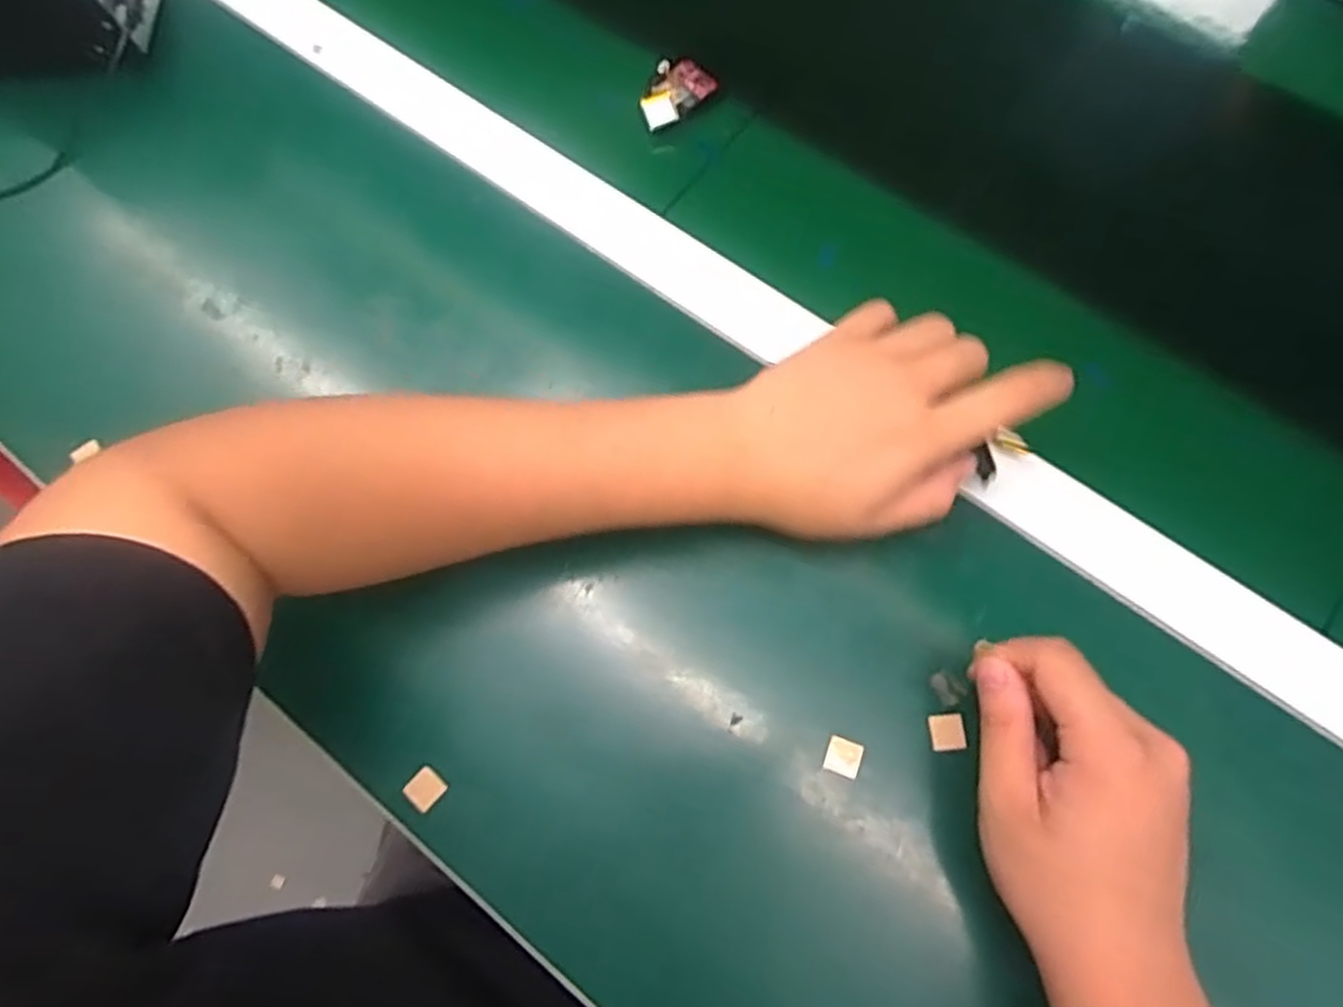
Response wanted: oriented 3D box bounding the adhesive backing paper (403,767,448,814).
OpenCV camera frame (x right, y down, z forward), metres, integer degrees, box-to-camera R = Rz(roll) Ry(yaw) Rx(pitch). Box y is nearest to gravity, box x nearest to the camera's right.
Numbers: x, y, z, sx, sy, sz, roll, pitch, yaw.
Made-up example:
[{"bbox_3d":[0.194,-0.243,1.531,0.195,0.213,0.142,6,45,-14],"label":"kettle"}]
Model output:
[{"bbox_3d":[-0.118,0.136,0.364,0.016,0.004,0.016,37,78,12],"label":"adhesive backing paper"}]

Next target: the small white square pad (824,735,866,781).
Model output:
[{"bbox_3d":[0.081,0.120,0.359,0.016,0.004,0.016,15,79,22],"label":"small white square pad"}]

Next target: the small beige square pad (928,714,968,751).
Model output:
[{"bbox_3d":[0.130,0.108,0.360,0.015,0.005,0.016,-5,73,0],"label":"small beige square pad"}]

